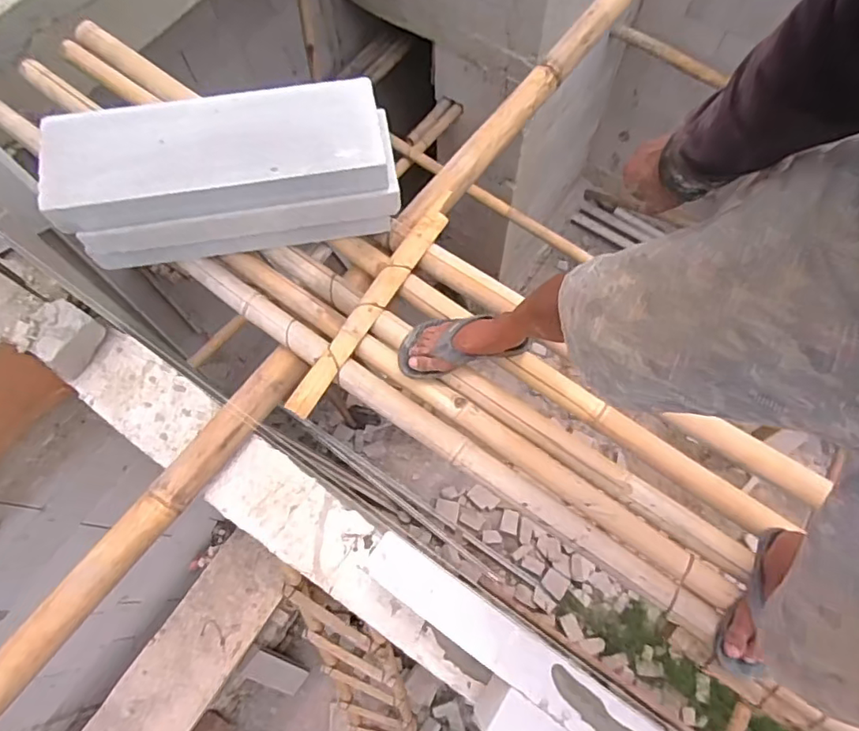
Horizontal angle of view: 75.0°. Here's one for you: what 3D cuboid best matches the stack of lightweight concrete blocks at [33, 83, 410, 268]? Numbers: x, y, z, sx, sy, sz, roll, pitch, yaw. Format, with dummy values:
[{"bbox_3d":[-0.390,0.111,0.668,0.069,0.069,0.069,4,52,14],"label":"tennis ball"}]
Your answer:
[{"bbox_3d":[-0.371,-0.360,1.080,0.589,0.240,0.185,-10,69,-2],"label":"stack of lightweight concrete blocks"}]

